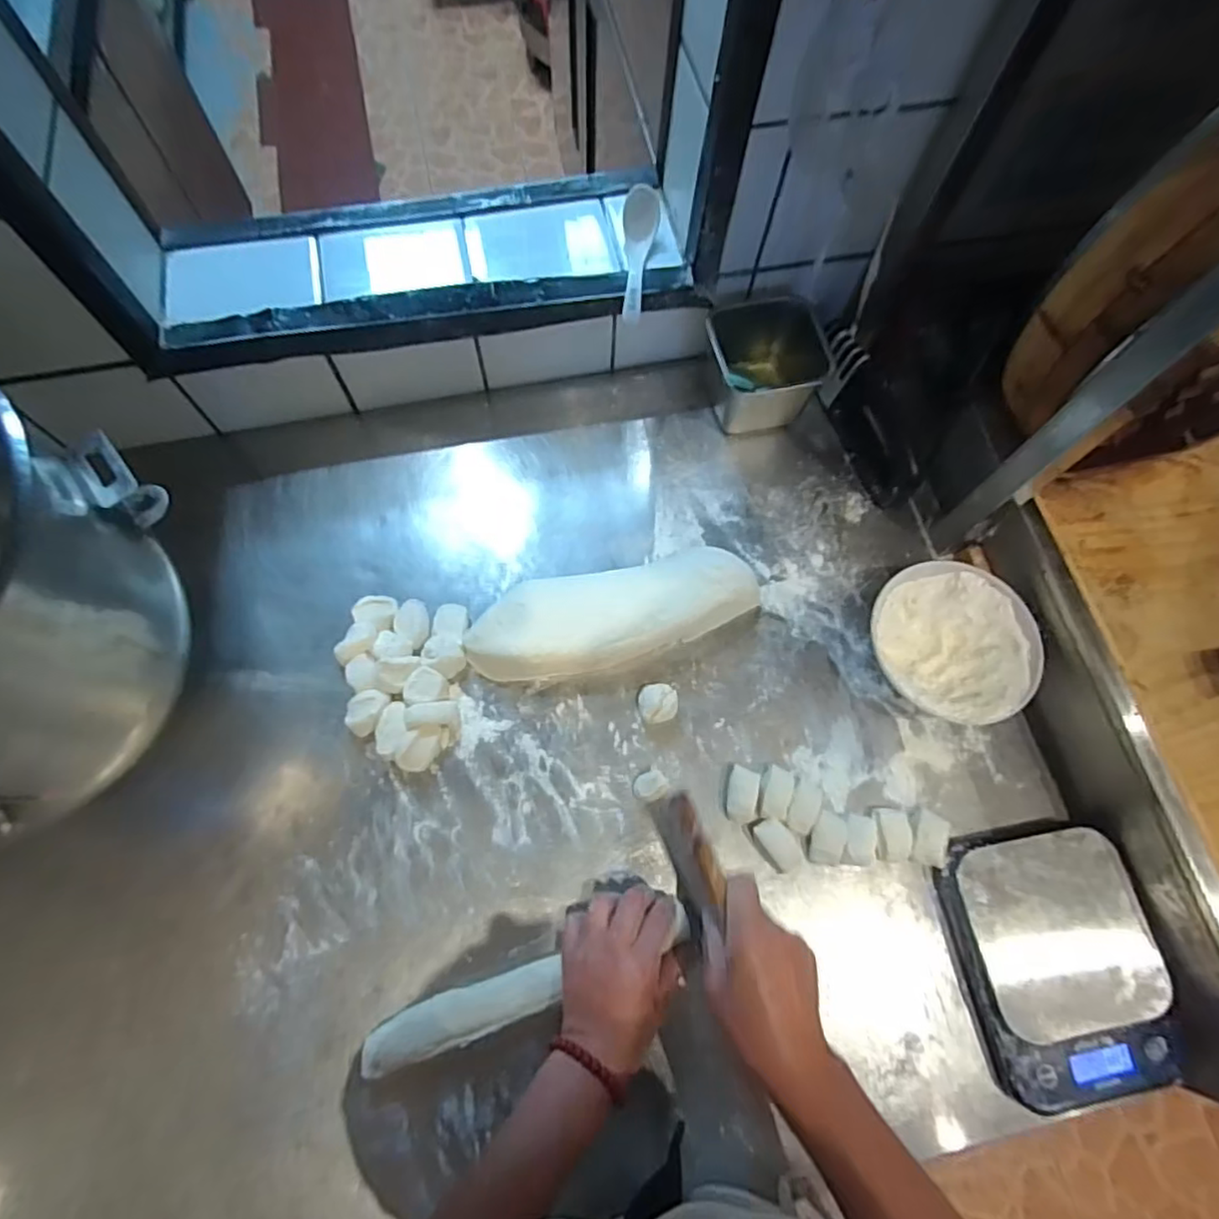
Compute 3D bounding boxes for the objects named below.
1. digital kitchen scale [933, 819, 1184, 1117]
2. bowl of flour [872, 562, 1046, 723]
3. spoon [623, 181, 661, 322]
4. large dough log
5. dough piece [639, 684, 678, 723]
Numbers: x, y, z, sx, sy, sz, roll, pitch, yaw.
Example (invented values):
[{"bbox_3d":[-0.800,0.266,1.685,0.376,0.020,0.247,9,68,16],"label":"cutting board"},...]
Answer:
[{"bbox_3d":[0.383,0.294,0.544,0.164,0.032,0.206,-8,70,-3],"label":"digital kitchen scale"},{"bbox_3d":[0.324,0.036,0.625,0.145,0.062,0.156,-27,73,-10],"label":"bowl of flour"},{"bbox_3d":[0.029,-0.361,0.656,0.035,0.020,0.135,4,86,1],"label":"spoon"},{"bbox_3d":[0.006,0.004,0.629,0.287,0.048,0.107,-13,71,-5],"label":"large dough log"},{"bbox_3d":[0.047,0.089,0.616,0.035,0.019,0.037,0,70,0],"label":"dough piece"}]

